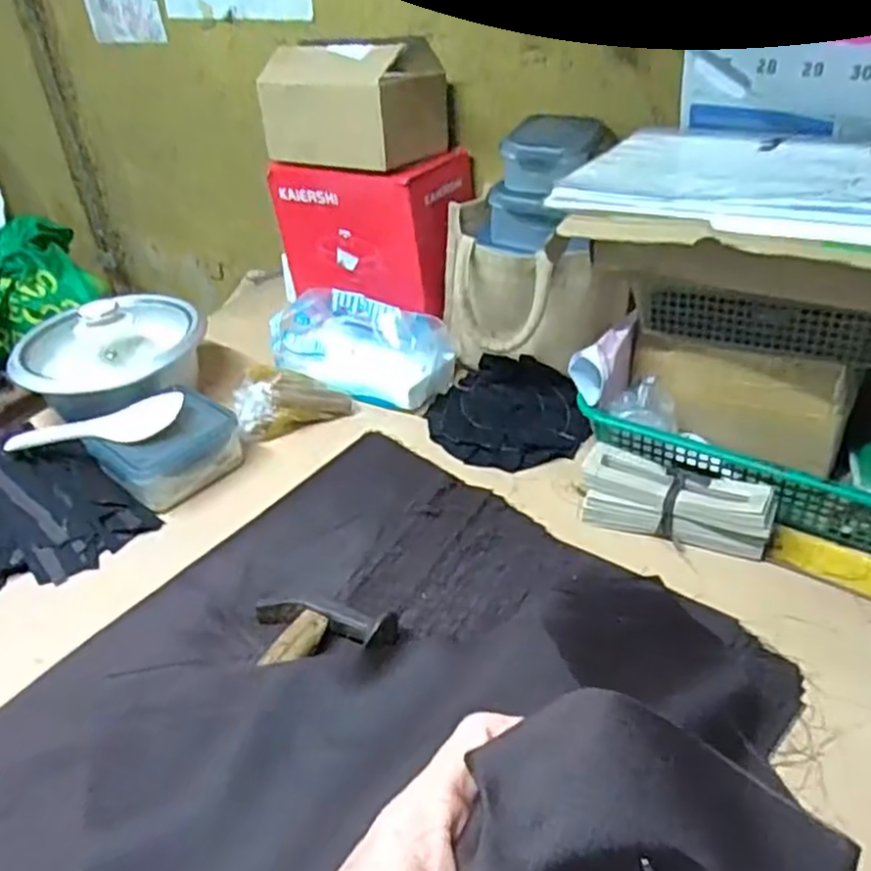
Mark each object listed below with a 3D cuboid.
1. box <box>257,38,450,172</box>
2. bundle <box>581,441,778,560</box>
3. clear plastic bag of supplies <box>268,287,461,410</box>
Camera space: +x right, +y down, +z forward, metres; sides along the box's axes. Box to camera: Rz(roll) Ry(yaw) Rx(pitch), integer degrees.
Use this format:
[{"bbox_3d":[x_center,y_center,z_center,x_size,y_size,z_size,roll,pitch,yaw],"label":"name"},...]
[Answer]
[{"bbox_3d":[-0.100,-0.408,0.890,0.207,0.119,0.124,21,43,30],"label":"box"},{"bbox_3d":[0.217,0.059,0.665,0.167,0.052,0.058,13,39,22],"label":"bundle"},{"bbox_3d":[-0.092,-0.118,0.892,0.209,0.101,0.109,17,41,26],"label":"clear plastic bag of supplies"}]

